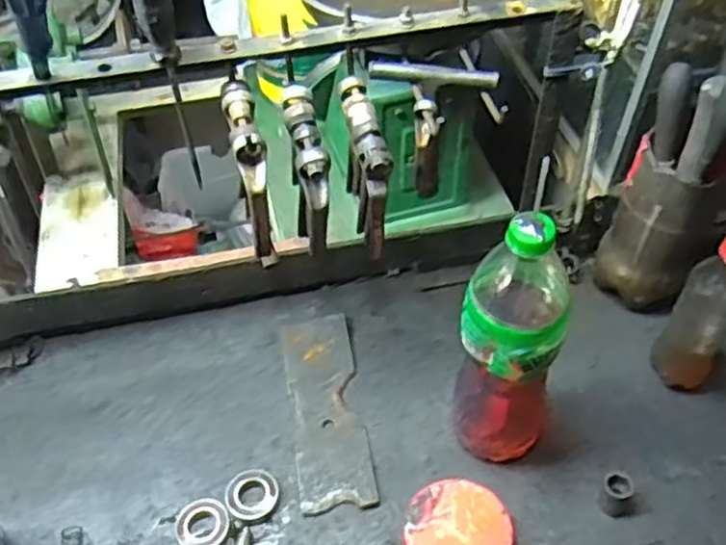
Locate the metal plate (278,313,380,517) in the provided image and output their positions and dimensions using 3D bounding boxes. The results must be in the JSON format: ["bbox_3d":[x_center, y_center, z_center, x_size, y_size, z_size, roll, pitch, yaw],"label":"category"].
[{"bbox_3d":[-0.035,0.129,0.709,0.069,0.009,0.204,-4,49,-10],"label":"metal plate"}]

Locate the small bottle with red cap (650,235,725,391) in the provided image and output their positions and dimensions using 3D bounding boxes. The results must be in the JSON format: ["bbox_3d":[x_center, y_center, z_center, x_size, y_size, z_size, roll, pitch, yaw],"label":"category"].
[{"bbox_3d":[0.311,0.036,0.658,0.056,0.195,0.049,32,56,25],"label":"small bottle with red cap"}]

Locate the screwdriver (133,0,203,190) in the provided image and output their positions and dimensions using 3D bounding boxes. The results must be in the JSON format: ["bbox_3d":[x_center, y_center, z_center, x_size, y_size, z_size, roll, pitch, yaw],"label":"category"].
[{"bbox_3d":[-0.143,-0.152,0.533,0.025,0.174,0.024,-16,50,-13],"label":"screwdriver"}]

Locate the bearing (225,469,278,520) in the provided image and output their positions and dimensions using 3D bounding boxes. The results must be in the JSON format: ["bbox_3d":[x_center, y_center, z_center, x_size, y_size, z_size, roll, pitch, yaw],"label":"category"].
[{"bbox_3d":[-0.098,0.196,0.651,0.045,0.009,0.046,0,49,1],"label":"bearing"}]

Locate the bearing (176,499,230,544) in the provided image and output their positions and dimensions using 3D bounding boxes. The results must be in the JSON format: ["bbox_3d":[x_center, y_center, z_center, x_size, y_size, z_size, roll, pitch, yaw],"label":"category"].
[{"bbox_3d":[-0.137,0.219,0.632,0.044,0.013,0.045,-17,50,-14],"label":"bearing"}]

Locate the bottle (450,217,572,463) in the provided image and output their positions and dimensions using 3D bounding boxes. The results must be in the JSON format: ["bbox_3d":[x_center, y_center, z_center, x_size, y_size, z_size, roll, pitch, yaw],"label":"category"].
[{"bbox_3d":[0.120,0.063,0.588,0.081,0.274,0.076,19,51,16],"label":"bottle"}]

